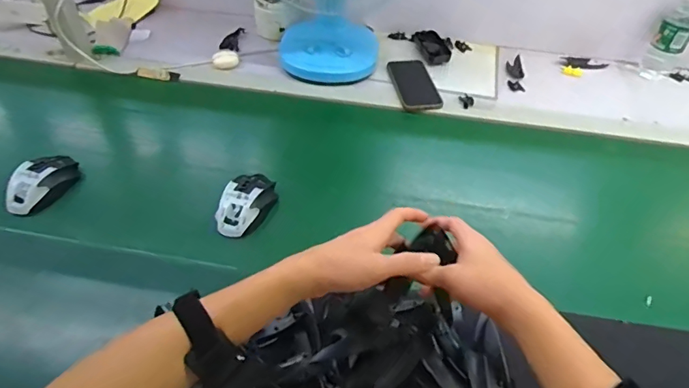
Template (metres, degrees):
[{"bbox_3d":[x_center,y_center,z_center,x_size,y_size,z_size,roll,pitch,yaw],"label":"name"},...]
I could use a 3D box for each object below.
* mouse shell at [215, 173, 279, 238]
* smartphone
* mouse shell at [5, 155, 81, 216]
[{"bbox_3d":[-0.143,0.012,0.695,0.065,0.038,0.112,26,50,20],"label":"mouse shell"},{"bbox_3d":[0.139,-0.217,0.932,0.076,0.013,0.169,-7,47,-10],"label":"smartphone"},{"bbox_3d":[-0.459,-0.020,0.715,0.069,0.043,0.113,23,49,18],"label":"mouse shell"}]

